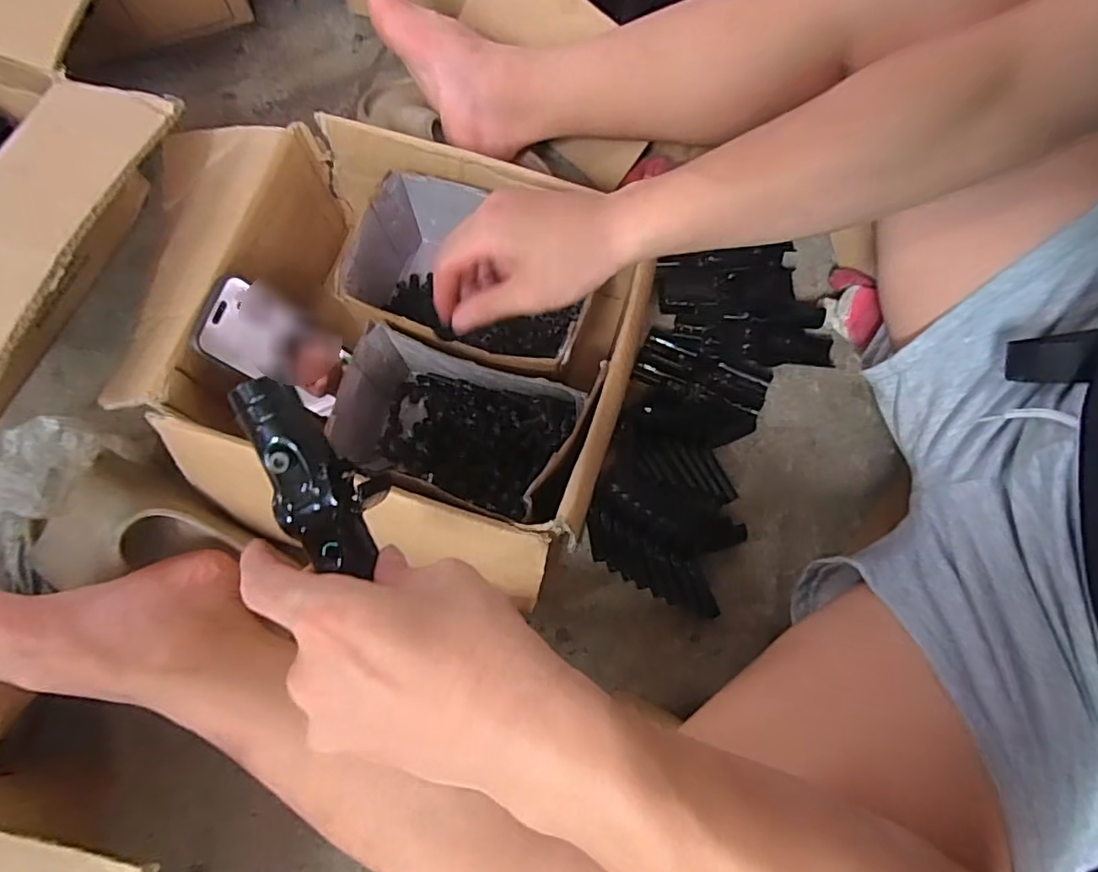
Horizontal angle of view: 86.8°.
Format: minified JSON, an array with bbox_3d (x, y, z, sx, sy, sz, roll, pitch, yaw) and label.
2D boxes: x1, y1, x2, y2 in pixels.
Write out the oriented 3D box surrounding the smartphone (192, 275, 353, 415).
[{"bbox_3d":[-0.226,-0.074,0.491,0.014,0.128,0.071,3,71,30],"label":"smartphone"}]

